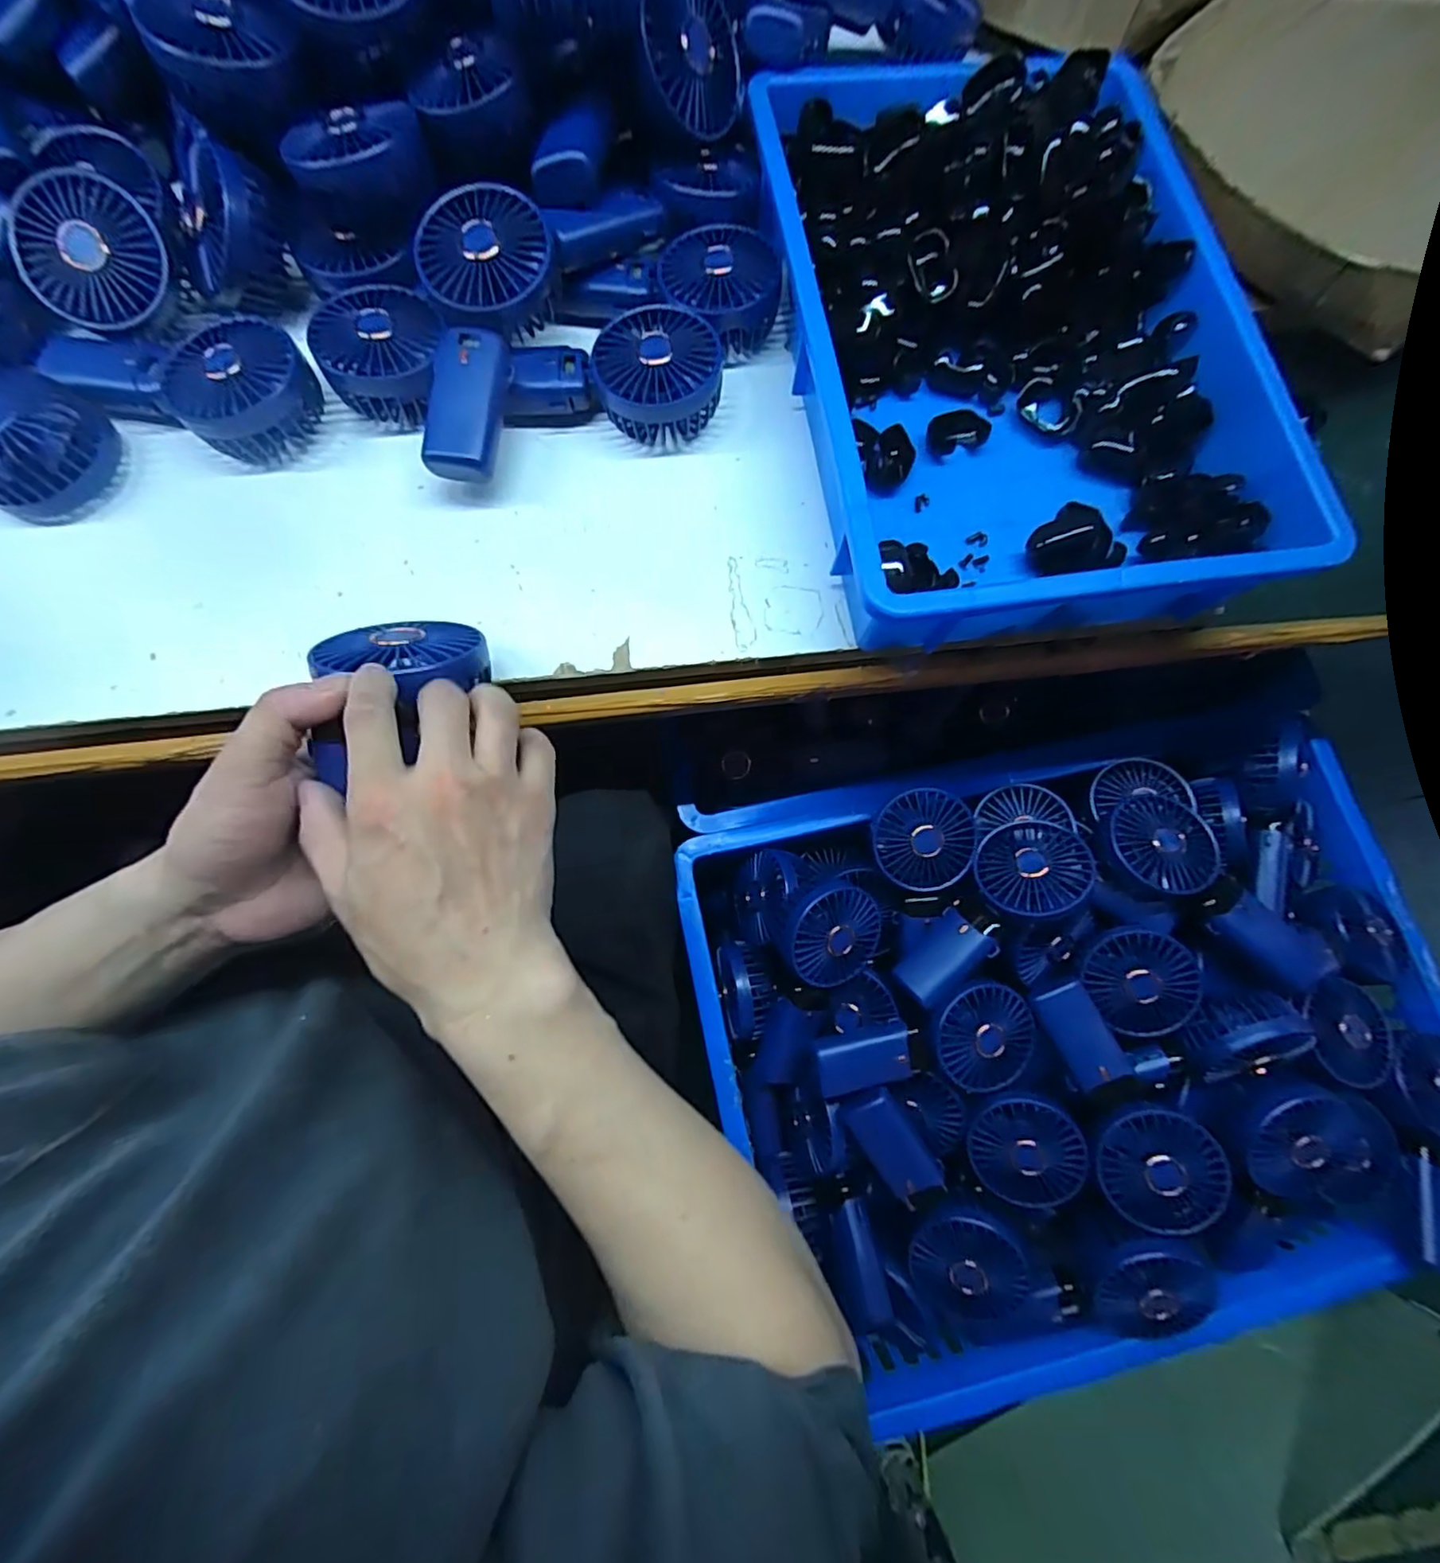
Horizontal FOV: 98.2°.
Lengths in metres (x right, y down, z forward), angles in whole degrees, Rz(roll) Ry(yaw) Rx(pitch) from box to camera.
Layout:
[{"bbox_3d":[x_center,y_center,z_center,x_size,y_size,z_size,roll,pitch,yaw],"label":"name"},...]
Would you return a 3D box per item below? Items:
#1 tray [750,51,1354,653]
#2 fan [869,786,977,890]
[{"bbox_3d":[0.193,-0.301,0.426,0.276,0.078,0.421,-7,76,-4],"label":"tray"},{"bbox_3d":[0.172,0.049,0.524,0.079,0.024,0.079,-10,76,-5],"label":"fan"}]

